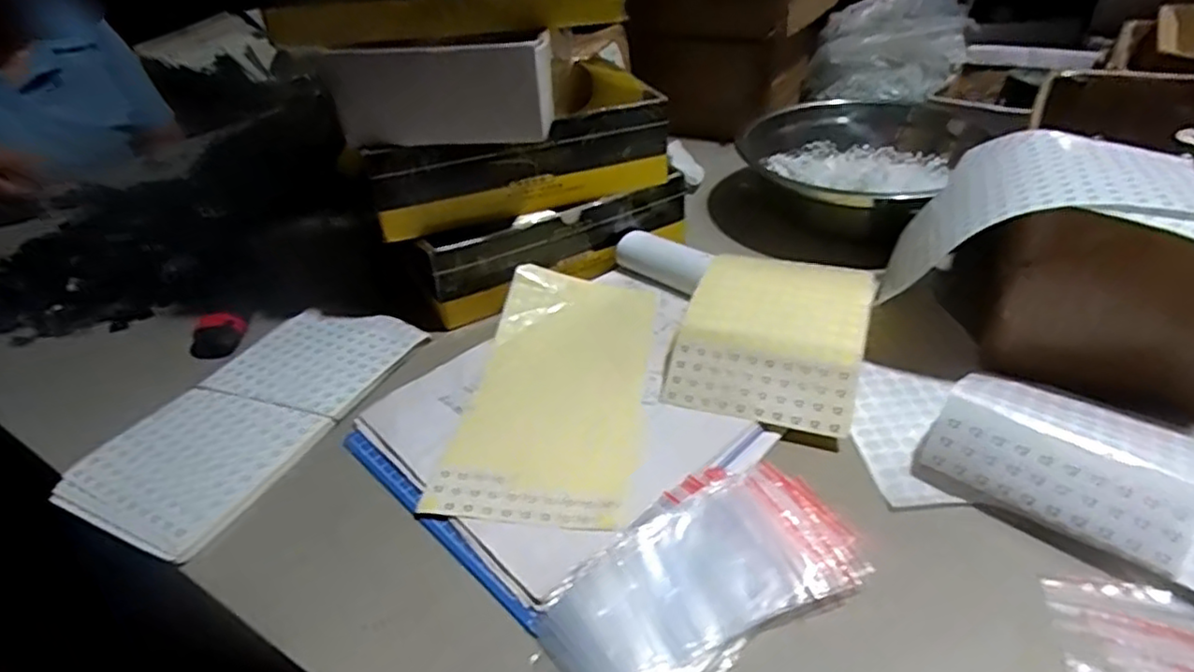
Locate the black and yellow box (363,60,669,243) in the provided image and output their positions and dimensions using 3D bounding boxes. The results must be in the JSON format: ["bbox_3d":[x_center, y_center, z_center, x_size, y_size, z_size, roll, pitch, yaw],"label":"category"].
[{"bbox_3d":[-0.083,-0.173,0.598,0.249,0.077,0.168,-19,38,-18],"label":"black and yellow box"}]

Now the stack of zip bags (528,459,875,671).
[{"bbox_3d":[0.050,0.130,0.344,0.175,0.021,0.091,-25,40,-24],"label":"stack of zip bags"}]

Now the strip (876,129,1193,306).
[{"bbox_3d":[0.331,-0.075,0.463,0.234,0.088,0.156,20,43,31],"label":"strip"}]

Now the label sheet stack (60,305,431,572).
[{"bbox_3d":[-0.245,0.052,0.489,0.127,0.012,0.236,13,40,24],"label":"label sheet stack"}]

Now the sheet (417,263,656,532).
[{"bbox_3d":[-0.026,0.027,0.486,0.127,0.018,0.246,2,37,11],"label":"sheet"}]

